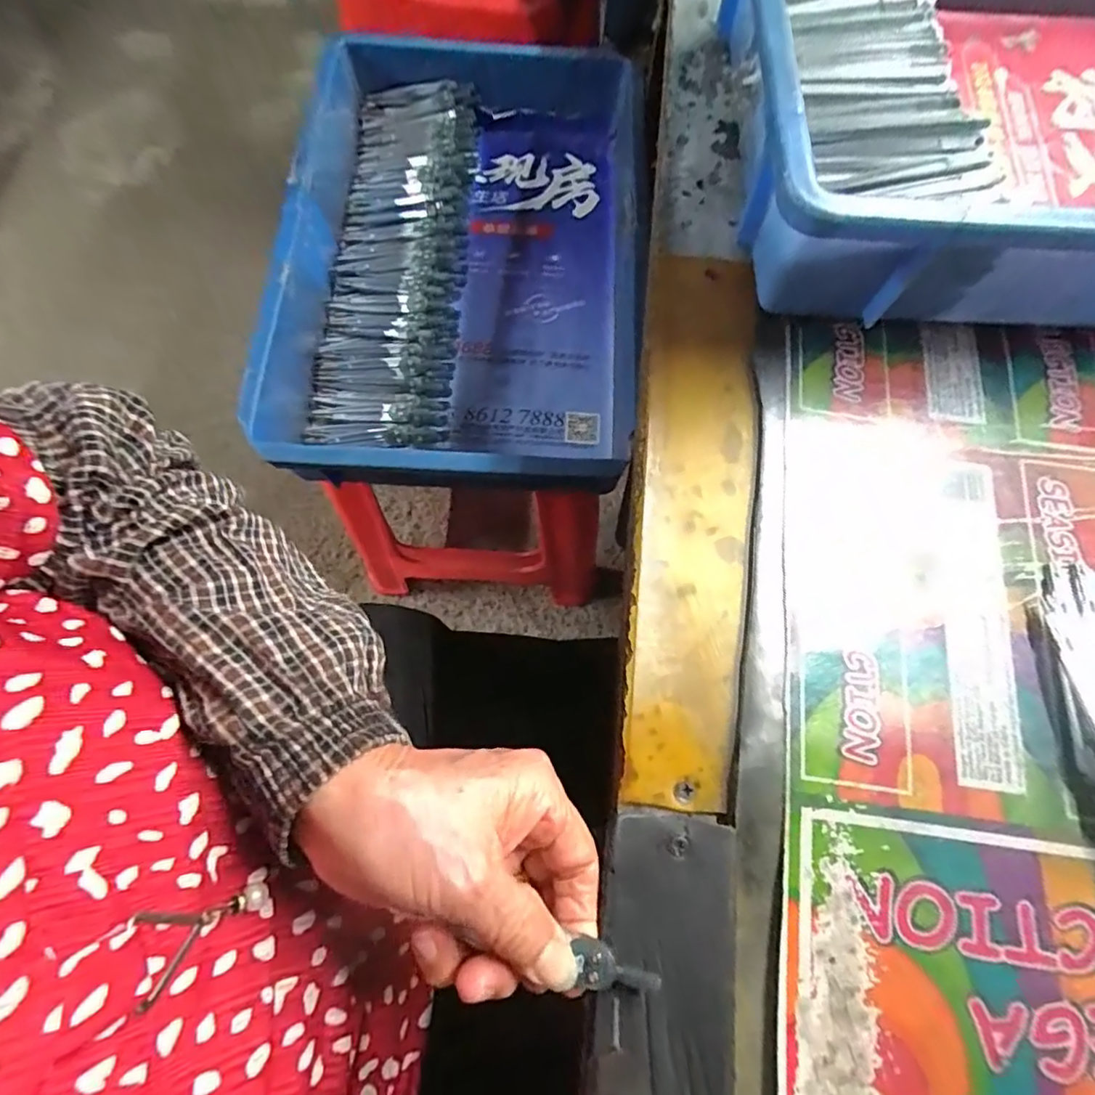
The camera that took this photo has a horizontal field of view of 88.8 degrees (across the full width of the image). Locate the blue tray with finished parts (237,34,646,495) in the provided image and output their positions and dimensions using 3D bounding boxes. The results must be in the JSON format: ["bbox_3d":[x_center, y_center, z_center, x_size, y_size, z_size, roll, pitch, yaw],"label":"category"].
[{"bbox_3d":[-0.073,-0.251,0.483,0.288,0.075,0.433,3,73,0],"label":"blue tray with finished parts"}]

